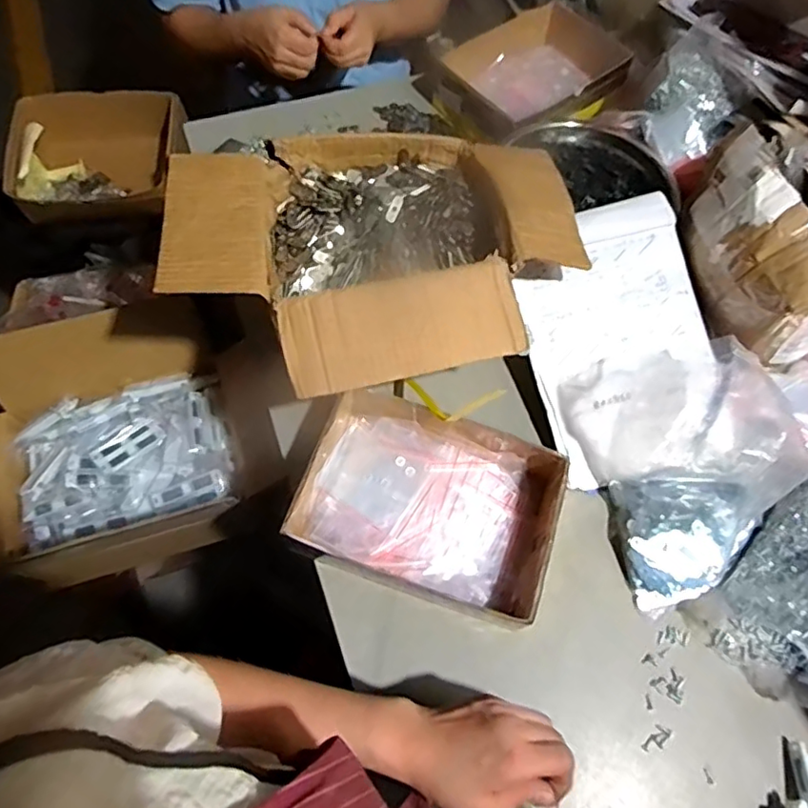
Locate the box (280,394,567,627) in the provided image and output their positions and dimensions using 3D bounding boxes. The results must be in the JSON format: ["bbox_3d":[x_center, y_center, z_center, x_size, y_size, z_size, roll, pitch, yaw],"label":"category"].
[{"bbox_3d":[0.027,0.098,0.620,0.252,0.074,0.191,16,65,6],"label":"box"}]

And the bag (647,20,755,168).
[{"bbox_3d":[0.389,-0.413,0.787,0.117,0.068,0.170,17,72,6],"label":"bag"}]

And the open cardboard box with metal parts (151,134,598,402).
[{"bbox_3d":[-0.021,-0.161,0.637,0.425,0.127,0.310,-12,65,-7],"label":"open cardboard box with metal parts"}]

